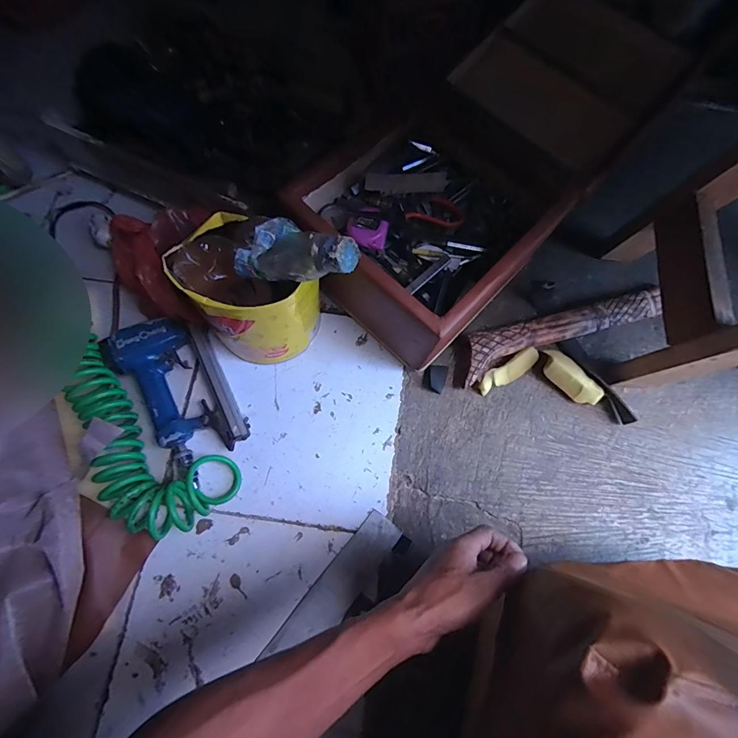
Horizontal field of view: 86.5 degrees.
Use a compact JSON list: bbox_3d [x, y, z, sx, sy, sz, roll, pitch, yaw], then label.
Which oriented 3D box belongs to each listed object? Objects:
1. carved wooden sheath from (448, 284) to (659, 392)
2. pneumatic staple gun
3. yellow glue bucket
[{"bbox_3d":[0.283,-0.051,0.585,0.330,0.035,0.065,-16,73,-5],"label":"carved wooden sheath"},{"bbox_3d":[-0.246,0.027,0.524,0.119,0.055,0.210,-36,77,-12],"label":"pneumatic staple gun"},{"bbox_3d":[-0.148,-0.092,0.507,0.149,0.165,0.129,43,76,11],"label":"yellow glue bucket"}]

